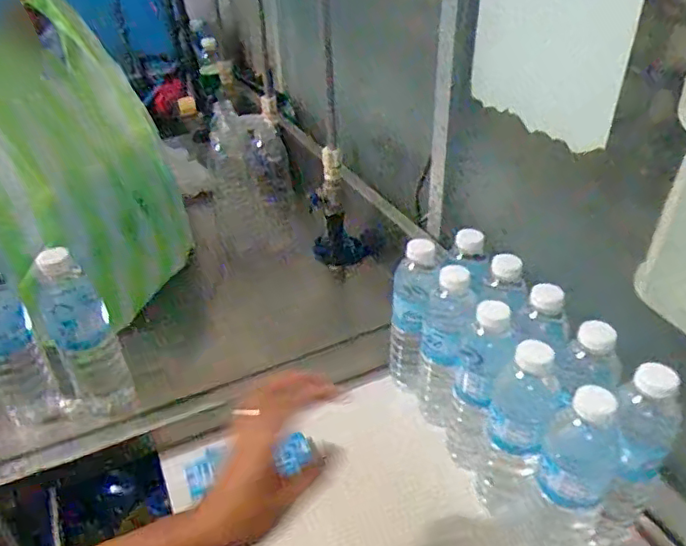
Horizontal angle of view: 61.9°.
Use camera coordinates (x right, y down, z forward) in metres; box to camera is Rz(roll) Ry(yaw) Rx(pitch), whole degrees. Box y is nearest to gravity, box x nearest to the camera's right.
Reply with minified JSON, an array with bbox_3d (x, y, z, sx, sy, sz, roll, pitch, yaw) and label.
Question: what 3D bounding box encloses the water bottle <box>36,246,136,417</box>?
[{"bbox_3d":[-0.283,0.070,0.626,0.058,0.200,0.063,-21,40,-26],"label":"water bottle"}]

